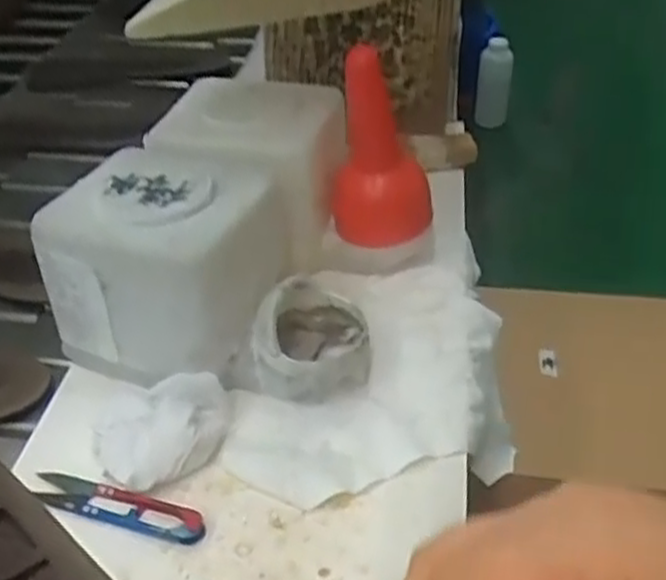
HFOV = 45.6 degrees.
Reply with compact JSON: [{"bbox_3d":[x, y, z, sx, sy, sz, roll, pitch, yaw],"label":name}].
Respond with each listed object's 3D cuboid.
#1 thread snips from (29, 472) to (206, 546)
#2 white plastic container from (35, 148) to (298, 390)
[{"bbox_3d":[-0.117,0.116,0.426,0.101,0.007,0.021,10,41,16],"label":"thread snips"},{"bbox_3d":[-0.104,-0.014,0.496,0.117,0.113,0.104,10,41,16],"label":"white plastic container"}]

